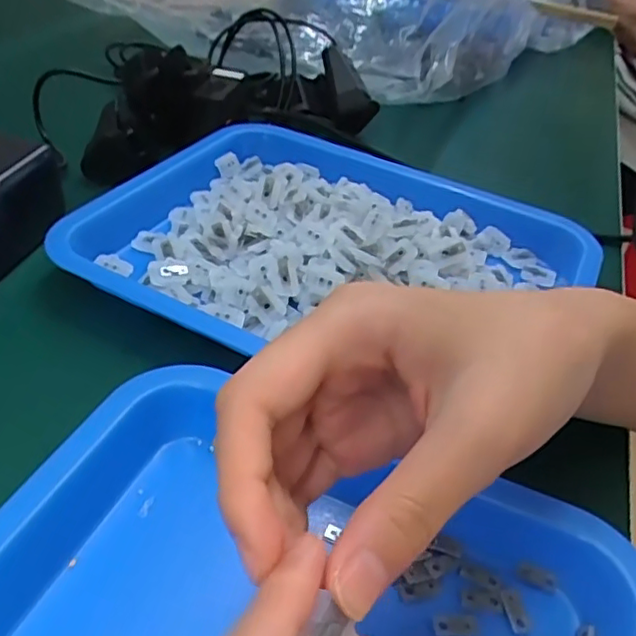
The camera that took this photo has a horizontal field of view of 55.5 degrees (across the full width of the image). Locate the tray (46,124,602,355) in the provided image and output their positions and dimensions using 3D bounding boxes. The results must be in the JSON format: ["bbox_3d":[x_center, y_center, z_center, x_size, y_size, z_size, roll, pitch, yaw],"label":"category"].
[{"bbox_3d":[0.011,-0.041,0.367,0.283,0.033,0.218,22,42,16],"label":"tray"}]

